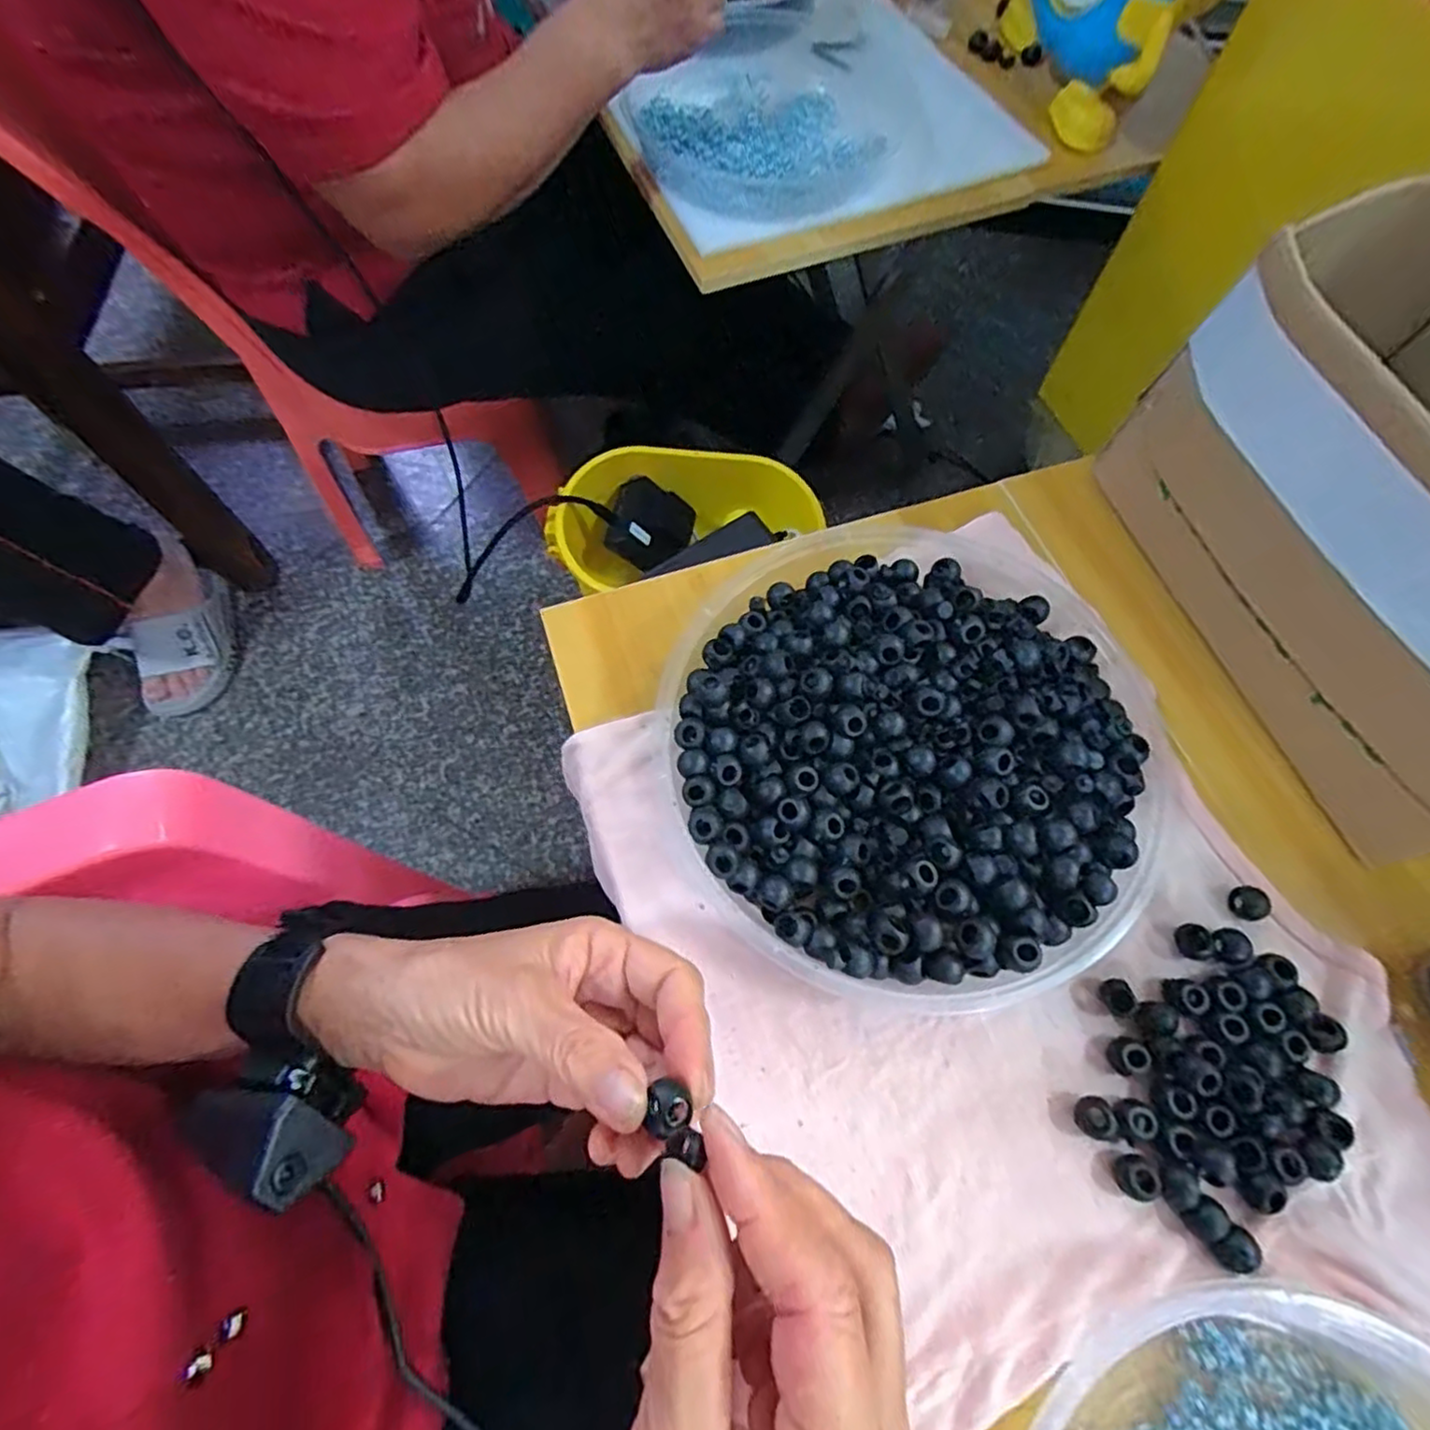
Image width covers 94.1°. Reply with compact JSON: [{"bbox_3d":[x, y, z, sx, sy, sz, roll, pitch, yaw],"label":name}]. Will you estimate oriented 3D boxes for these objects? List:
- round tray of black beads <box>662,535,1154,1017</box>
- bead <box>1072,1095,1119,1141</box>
[{"bbox_3d":[0.095,0.013,0.324,0.230,0.043,0.224,0,66,0],"label":"round tray of black beads"},{"bbox_3d":[0.157,0.166,0.275,0.014,0.011,0.014,0,66,0],"label":"bead"}]

